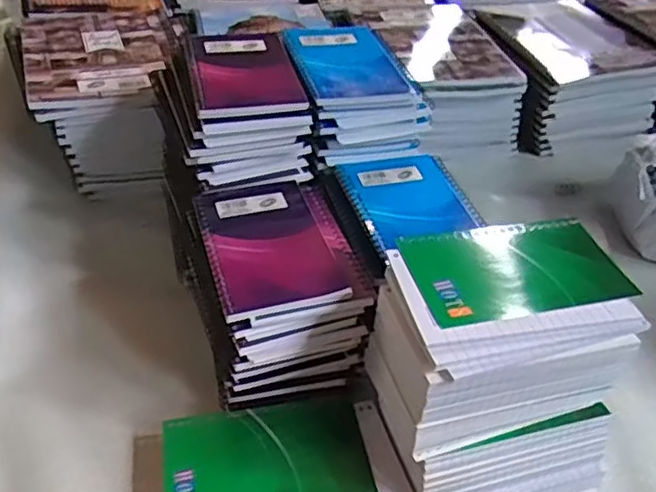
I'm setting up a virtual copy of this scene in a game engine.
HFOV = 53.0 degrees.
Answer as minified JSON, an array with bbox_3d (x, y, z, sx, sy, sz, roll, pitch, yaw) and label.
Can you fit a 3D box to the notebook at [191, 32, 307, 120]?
[{"bbox_3d":[-0.066,-0.141,0.522,0.077,0.009,0.130,-5,40,-12],"label":"notebook"}]

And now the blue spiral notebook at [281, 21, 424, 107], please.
[{"bbox_3d":[0.015,-0.155,0.553,0.088,0.013,0.132,-8,41,-16],"label":"blue spiral notebook"}]

